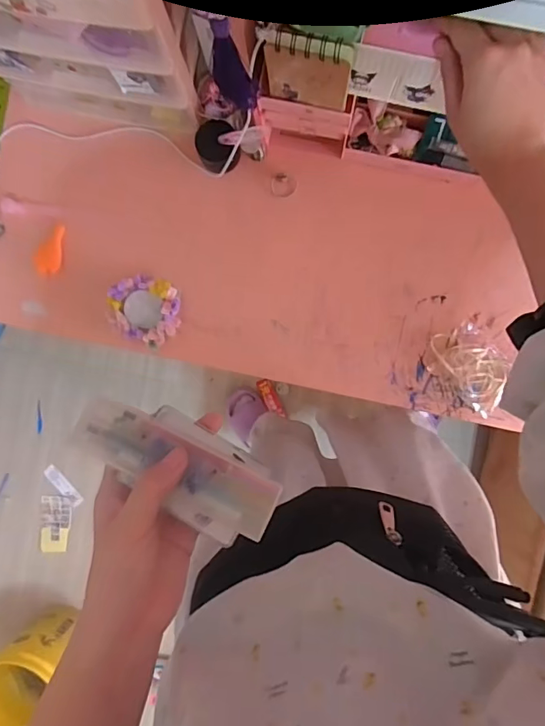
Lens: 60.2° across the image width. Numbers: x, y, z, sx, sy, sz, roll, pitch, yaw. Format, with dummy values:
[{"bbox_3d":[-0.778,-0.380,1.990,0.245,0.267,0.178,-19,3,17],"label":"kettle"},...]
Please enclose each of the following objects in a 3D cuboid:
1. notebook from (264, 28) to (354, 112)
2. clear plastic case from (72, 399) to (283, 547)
[{"bbox_3d":[0.032,-0.264,0.428,0.075,0.094,0.014,14,93,3],"label":"notebook"},{"bbox_3d":[-0.063,0.070,0.312,0.135,0.028,0.056,27,94,5],"label":"clear plastic case"}]

